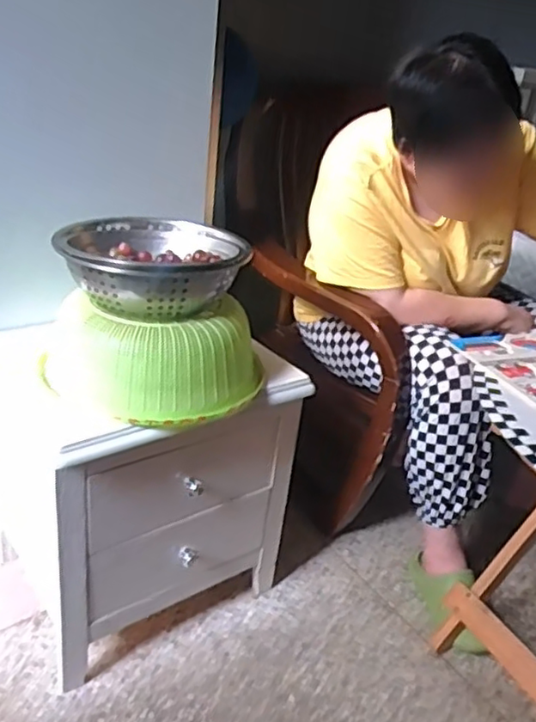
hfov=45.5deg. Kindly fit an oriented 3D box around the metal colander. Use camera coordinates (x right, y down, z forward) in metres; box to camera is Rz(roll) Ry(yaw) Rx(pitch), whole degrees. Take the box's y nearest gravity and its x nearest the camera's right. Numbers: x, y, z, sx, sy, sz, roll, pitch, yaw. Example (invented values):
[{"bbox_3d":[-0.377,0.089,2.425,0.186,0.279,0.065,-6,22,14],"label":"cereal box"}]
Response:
[{"bbox_3d":[-0.176,-0.143,0.967,0.254,0.084,0.244,6,27,-3],"label":"metal colander"}]

